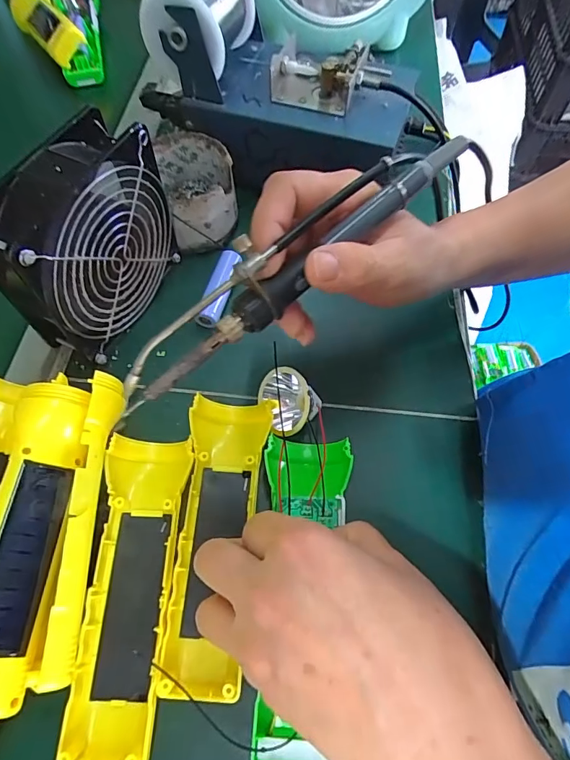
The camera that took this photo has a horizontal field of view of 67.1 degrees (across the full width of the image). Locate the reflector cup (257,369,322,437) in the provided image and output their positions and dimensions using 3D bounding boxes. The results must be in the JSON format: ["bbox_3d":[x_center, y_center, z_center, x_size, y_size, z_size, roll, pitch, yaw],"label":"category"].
[{"bbox_3d":[-0.002,0.016,0.284,0.042,0.034,0.039,30,66,14],"label":"reflector cup"}]

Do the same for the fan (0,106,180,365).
[{"bbox_3d":[-0.127,-0.081,0.283,0.042,0.124,0.125,26,65,12],"label":"fan"}]

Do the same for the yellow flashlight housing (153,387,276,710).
[{"bbox_3d":[-0.041,0.089,0.258,0.048,0.032,0.163,6,65,2],"label":"yellow flashlight housing"}]

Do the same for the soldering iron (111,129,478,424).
[{"bbox_3d":[0.005,-0.058,0.198,0.208,0.027,0.023,-39,69,-8],"label":"soldering iron"}]

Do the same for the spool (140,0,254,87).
[{"bbox_3d":[-0.068,-0.280,0.330,0.073,0.060,0.082,15,63,6],"label":"spool"}]

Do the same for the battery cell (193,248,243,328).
[{"bbox_3d":[-0.053,-0.069,0.338,0.023,0.022,0.067,11,63,4],"label":"battery cell"}]

